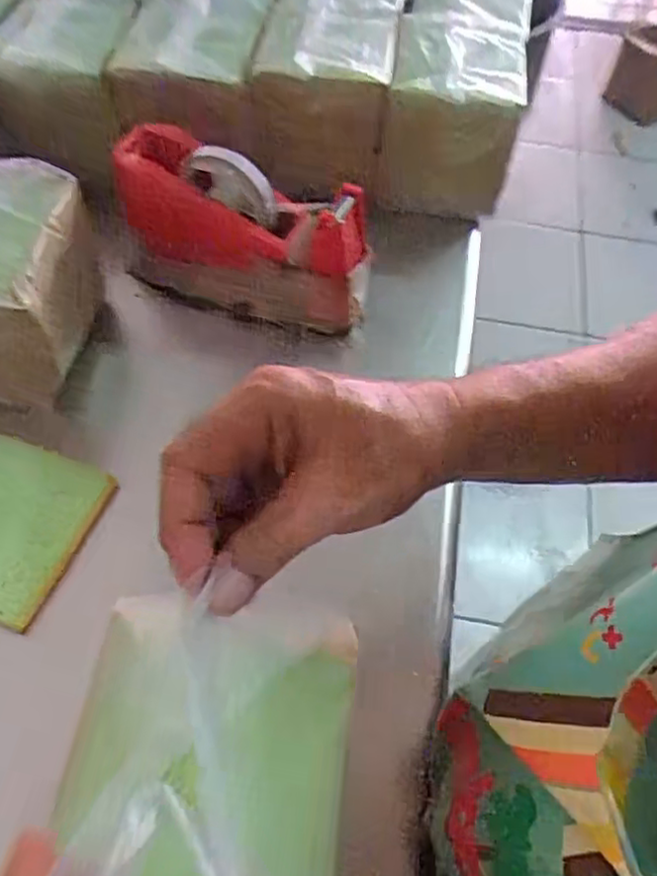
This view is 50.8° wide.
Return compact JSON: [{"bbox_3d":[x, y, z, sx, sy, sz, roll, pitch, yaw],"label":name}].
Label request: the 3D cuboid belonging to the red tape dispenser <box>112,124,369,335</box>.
[{"bbox_3d":[-0.066,-0.160,0.548,0.200,0.108,0.077,22,59,12],"label":"red tape dispenser"}]

